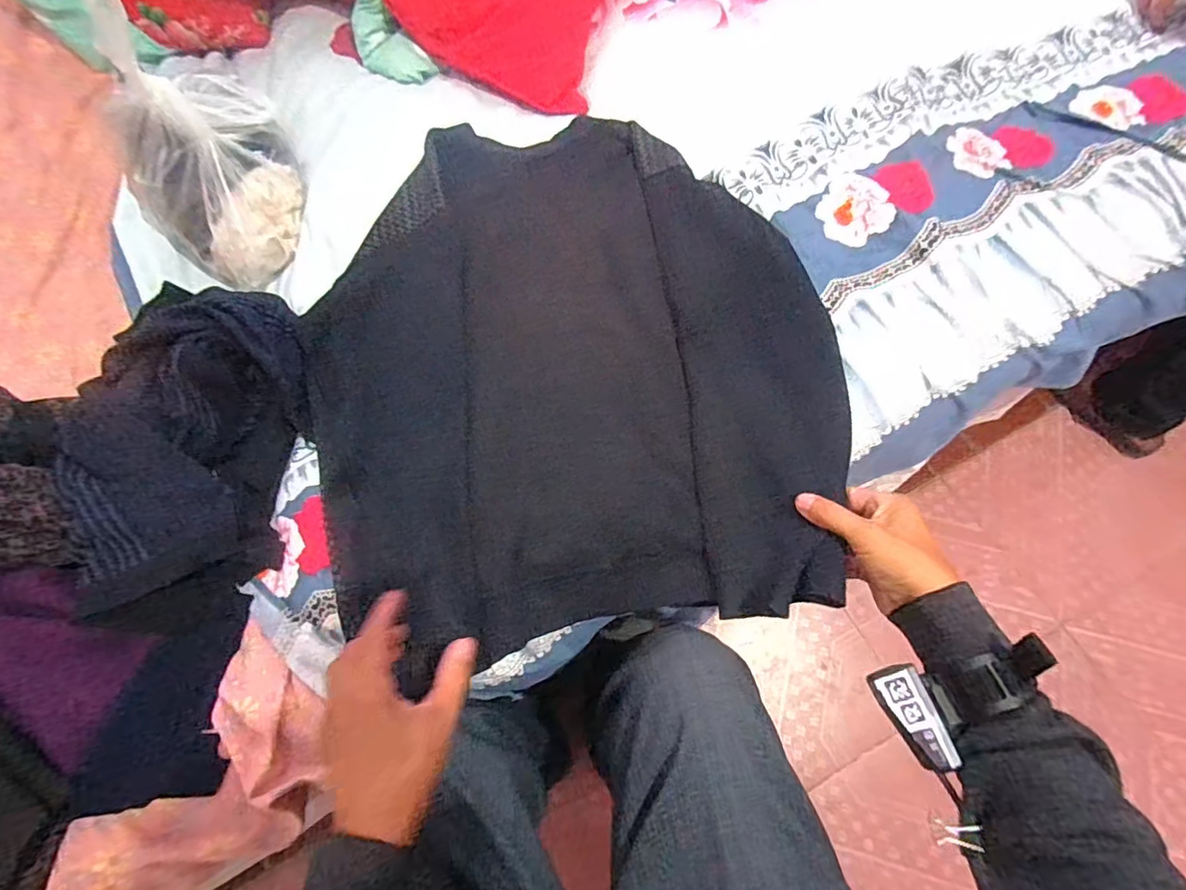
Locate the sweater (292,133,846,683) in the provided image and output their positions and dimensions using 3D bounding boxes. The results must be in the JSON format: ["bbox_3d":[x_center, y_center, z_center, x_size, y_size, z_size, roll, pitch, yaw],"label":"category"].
[{"bbox_3d":[-0.029,-0.101,0.582,0.521,0.072,0.565,-11,72,-2],"label":"sweater"}]

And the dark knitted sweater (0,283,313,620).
[{"bbox_3d":[-0.446,-0.011,0.526,0.305,0.131,0.315,-10,70,-1],"label":"dark knitted sweater"}]

